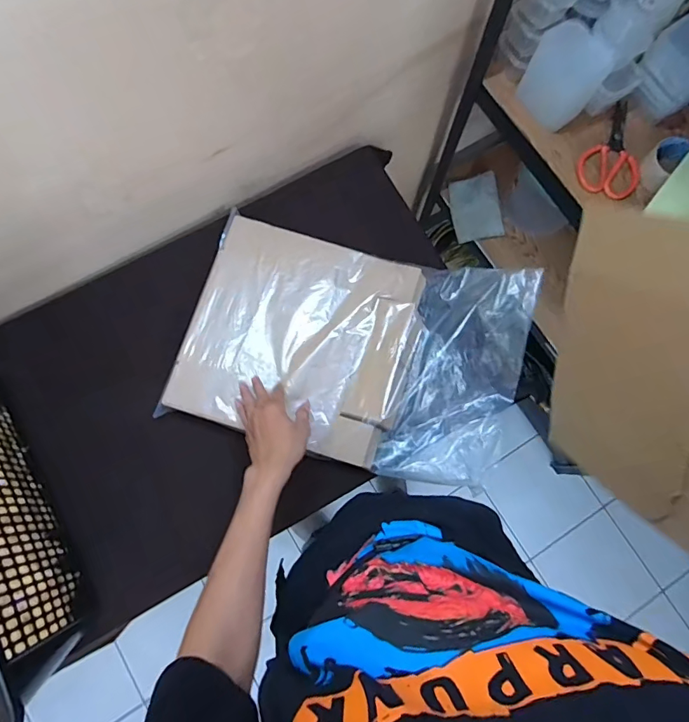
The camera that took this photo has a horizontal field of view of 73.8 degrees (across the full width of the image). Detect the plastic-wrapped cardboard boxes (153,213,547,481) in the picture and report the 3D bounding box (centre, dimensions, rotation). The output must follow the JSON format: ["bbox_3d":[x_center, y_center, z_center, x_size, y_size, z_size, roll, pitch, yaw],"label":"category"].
[{"bbox_3d":[0.008,-0.023,0.760,0.536,0.065,0.351,16,82,4],"label":"plastic-wrapped cardboard boxes"}]

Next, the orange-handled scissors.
[{"bbox_3d":[0.474,-0.379,0.822,0.109,0.017,0.180,7,79,1],"label":"orange-handled scissors"}]

